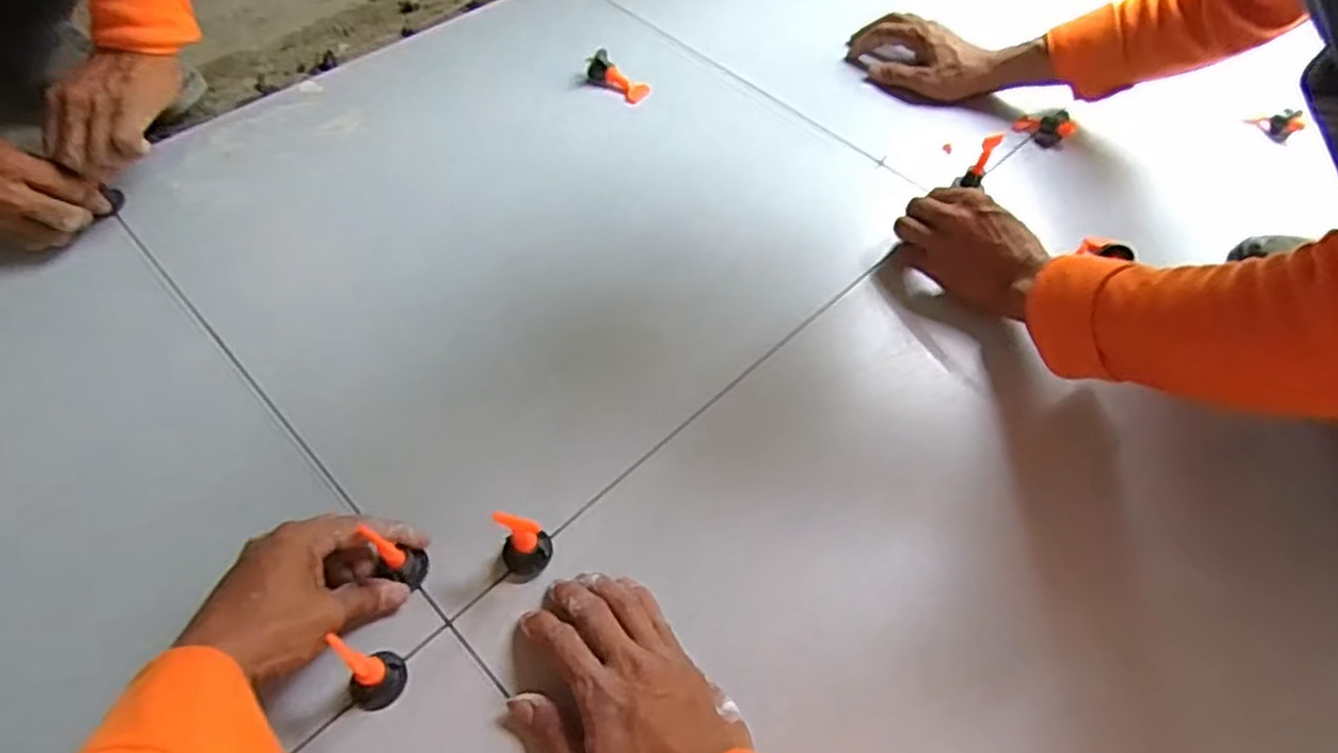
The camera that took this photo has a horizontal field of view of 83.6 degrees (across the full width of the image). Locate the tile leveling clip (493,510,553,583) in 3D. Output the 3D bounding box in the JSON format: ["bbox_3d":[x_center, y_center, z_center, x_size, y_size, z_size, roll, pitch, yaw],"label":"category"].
[{"bbox_3d":[-0.095,0.112,0.497,0.032,0.059,0.028,-13,57,-12],"label":"tile leveling clip"}]

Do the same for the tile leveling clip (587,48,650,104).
[{"bbox_3d":[-0.055,-0.334,0.831,0.072,0.030,0.027,35,60,20],"label":"tile leveling clip"}]

